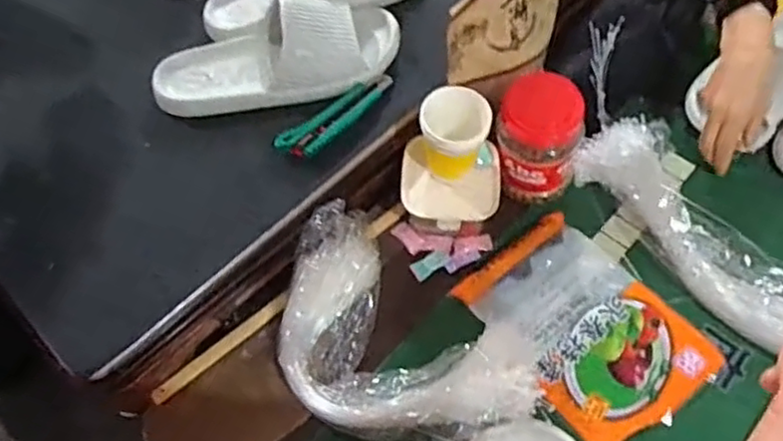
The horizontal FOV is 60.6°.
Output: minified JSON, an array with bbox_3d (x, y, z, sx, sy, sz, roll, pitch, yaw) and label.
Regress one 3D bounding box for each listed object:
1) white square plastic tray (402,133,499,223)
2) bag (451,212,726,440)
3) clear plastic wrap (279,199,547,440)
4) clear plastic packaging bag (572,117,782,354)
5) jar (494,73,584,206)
[{"bbox_3d":[0.069,-0.045,0.769,0.110,0.016,0.102,2,61,4],"label":"white square plastic tray"},{"bbox_3d":[0.209,0.113,0.726,0.173,0.023,0.239,-37,65,-16],"label":"bag"},{"bbox_3d":[-0.003,0.127,0.703,0.299,0.052,0.204,39,70,21],"label":"clear plastic wrap"},{"bbox_3d":[0.384,0.040,0.736,0.118,0.045,0.422,-34,65,-15],"label":"clear plastic packaging bag"},{"bbox_3d":[0.167,-0.090,0.758,0.092,0.133,0.080,0,61,3],"label":"jar"}]

